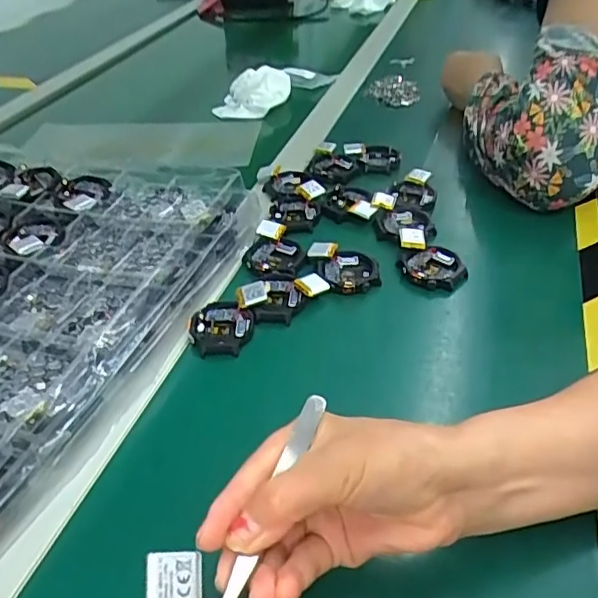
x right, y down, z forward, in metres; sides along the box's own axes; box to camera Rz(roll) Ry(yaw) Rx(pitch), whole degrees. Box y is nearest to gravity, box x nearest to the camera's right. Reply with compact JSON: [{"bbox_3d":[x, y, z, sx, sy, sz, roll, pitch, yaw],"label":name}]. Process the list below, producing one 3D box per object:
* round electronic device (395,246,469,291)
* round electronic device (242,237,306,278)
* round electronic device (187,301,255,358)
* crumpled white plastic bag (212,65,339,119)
[{"bbox_3d":[0.113,-0.026,0.485,0.056,0.014,0.044,7,41,13],"label":"round electronic device"},{"bbox_3d":[-0.020,-0.038,0.503,0.052,0.008,0.050,-3,40,2],"label":"round electronic device"},{"bbox_3d":[-0.061,0.021,0.436,0.049,0.013,0.049,0,46,0],"label":"round electronic device"},{"bbox_3d":[-0.039,-0.287,0.758,0.084,0.048,0.156,30,51,34],"label":"crumpled white plastic bag"}]

